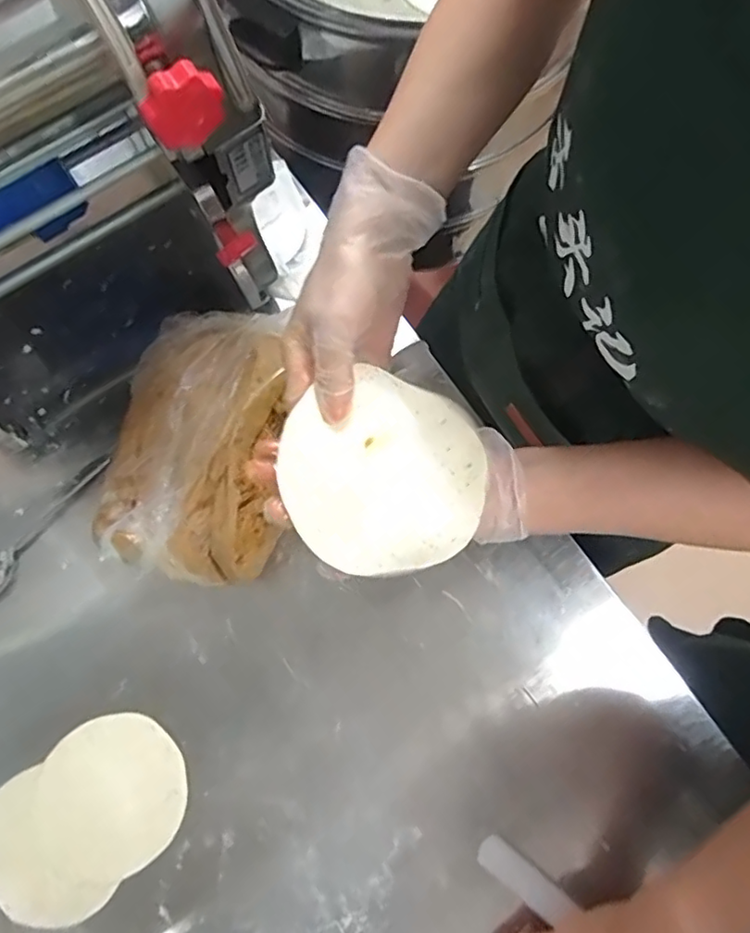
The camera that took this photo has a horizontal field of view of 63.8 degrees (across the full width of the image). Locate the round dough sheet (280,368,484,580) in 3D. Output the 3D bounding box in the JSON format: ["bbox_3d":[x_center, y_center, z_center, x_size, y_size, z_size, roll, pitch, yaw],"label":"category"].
[{"bbox_3d":[0.006,0.002,0.378,0.122,0.034,0.123,0,78,1],"label":"round dough sheet"}]

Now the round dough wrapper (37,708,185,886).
[{"bbox_3d":[-0.236,0.293,0.541,0.128,0.007,0.127,0,78,1],"label":"round dough wrapper"}]

